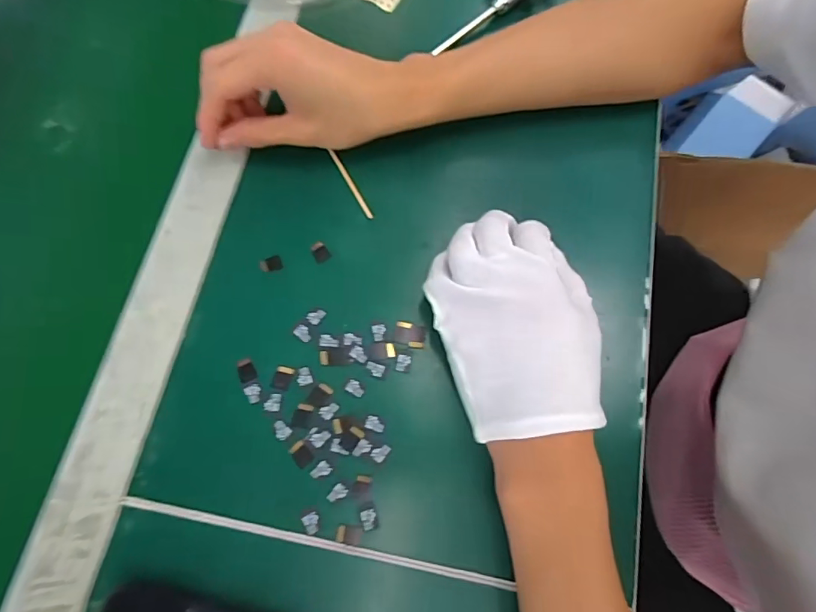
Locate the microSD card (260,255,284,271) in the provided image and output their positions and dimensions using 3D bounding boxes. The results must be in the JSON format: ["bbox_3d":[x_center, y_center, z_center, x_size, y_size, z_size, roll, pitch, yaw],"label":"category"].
[{"bbox_3d":[-0.093,-0.028,0.325,0.015,0.004,0.011,-21,76,-13],"label":"microSD card"}]

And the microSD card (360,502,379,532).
[{"bbox_3d":[-0.023,0.124,0.280,0.009,0.004,0.014,-15,69,-6],"label":"microSD card"}]

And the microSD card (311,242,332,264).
[{"bbox_3d":[-0.061,-0.037,0.329,0.011,0.004,0.015,-31,73,-11],"label":"microSD card"}]

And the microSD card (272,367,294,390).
[{"bbox_3d":[-0.079,0.046,0.302,0.011,0.004,0.014,15,75,4],"label":"microSD card"}]

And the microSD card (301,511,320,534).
[{"bbox_3d":[-0.056,0.125,0.275,0.009,0.004,0.011,-27,74,-6],"label":"microSD card"}]

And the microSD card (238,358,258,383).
[{"bbox_3d":[-0.103,0.041,0.303,0.011,0.004,0.015,-26,77,-16],"label":"microSD card"}]

